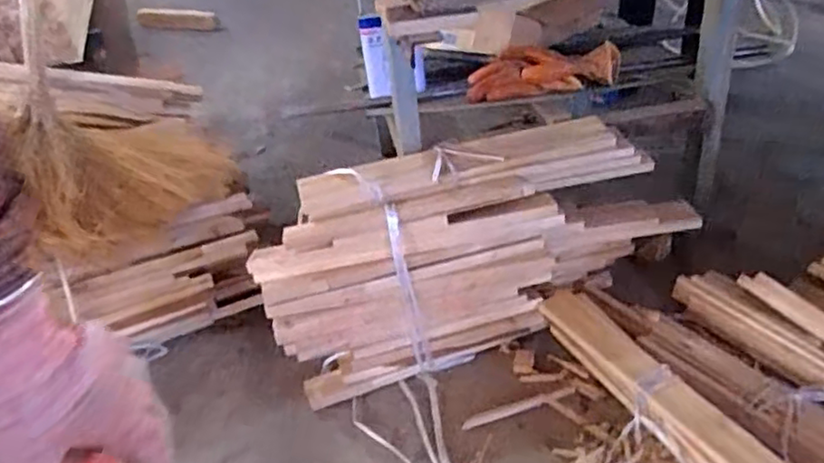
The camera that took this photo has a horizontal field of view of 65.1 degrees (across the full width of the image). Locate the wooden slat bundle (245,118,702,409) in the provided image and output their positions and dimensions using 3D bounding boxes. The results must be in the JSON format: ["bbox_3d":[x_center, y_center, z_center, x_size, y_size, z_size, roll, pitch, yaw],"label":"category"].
[{"bbox_3d":[0.112,0.022,1.122,0.734,0.308,0.234,-15,34,-14],"label":"wooden slat bundle"}]

